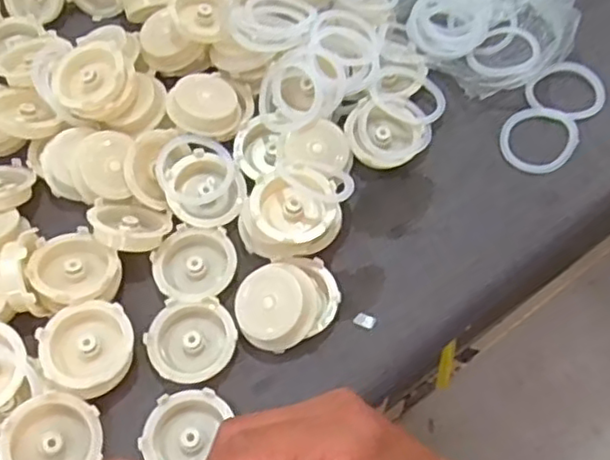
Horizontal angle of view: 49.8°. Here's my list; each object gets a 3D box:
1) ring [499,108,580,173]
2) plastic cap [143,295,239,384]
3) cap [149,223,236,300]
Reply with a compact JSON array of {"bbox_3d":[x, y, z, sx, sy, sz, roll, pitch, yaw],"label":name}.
[{"bbox_3d":[0.183,-0.073,0.513,0.061,0.011,0.057,-1,66,2],"label":"ring"},{"bbox_3d":[-0.076,0.075,0.444,0.058,0.013,0.056,-1,66,2],"label":"plastic cap"},{"bbox_3d":[-0.079,0.026,0.474,0.057,0.021,0.055,-1,66,2],"label":"cap"}]

